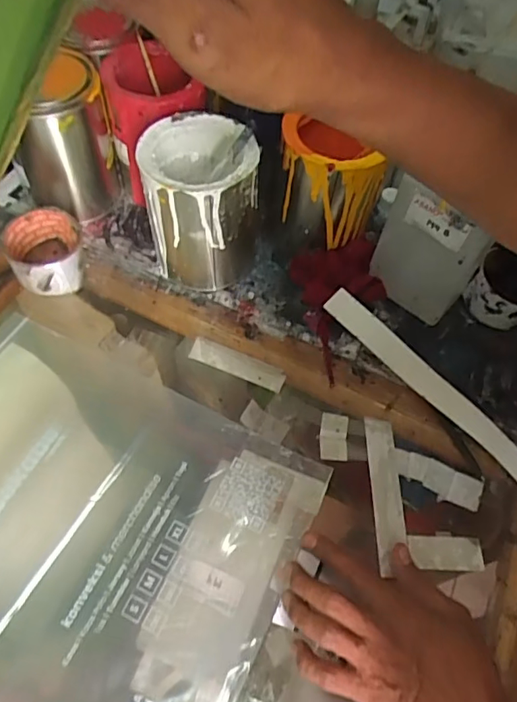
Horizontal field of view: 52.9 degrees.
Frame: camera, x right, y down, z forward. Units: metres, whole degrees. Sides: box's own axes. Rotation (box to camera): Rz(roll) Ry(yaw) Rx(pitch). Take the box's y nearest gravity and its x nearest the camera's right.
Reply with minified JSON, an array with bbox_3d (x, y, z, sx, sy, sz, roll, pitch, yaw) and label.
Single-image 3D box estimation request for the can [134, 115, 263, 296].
[{"bbox_3d":[-0.062,-0.149,0.540,0.103,0.146,0.110,2,58,-3],"label":"can"}]

